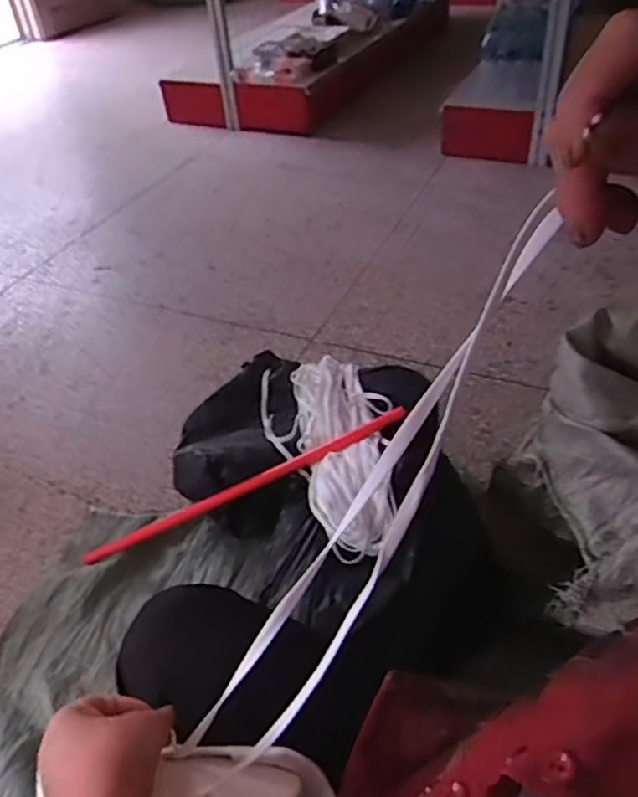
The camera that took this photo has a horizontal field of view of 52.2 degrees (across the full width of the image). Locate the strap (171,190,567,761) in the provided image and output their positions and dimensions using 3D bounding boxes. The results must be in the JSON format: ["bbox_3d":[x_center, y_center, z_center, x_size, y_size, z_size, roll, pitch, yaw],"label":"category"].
[{"bbox_3d":[0.021,0.082,0.360,0.044,0.397,0.036,8,29,-38],"label":"strap"}]

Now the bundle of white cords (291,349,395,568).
[{"bbox_3d":[0.044,0.060,1.063,0.146,0.071,0.442,-6,42,-2],"label":"bundle of white cords"}]

